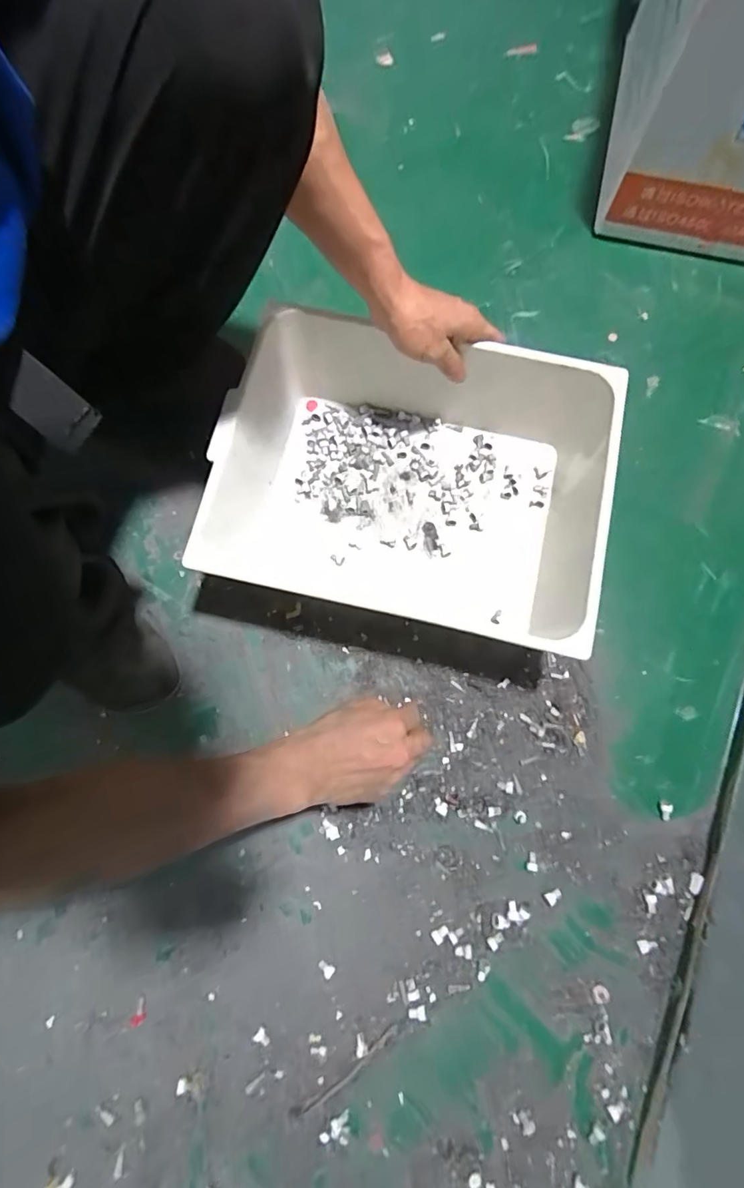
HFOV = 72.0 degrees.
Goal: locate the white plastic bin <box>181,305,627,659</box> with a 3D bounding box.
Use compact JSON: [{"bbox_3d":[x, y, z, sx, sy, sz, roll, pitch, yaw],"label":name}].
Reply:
[{"bbox_3d":[0.033,-0.133,0.527,0.333,0.119,0.291,12,77,3],"label":"white plastic bin"}]

